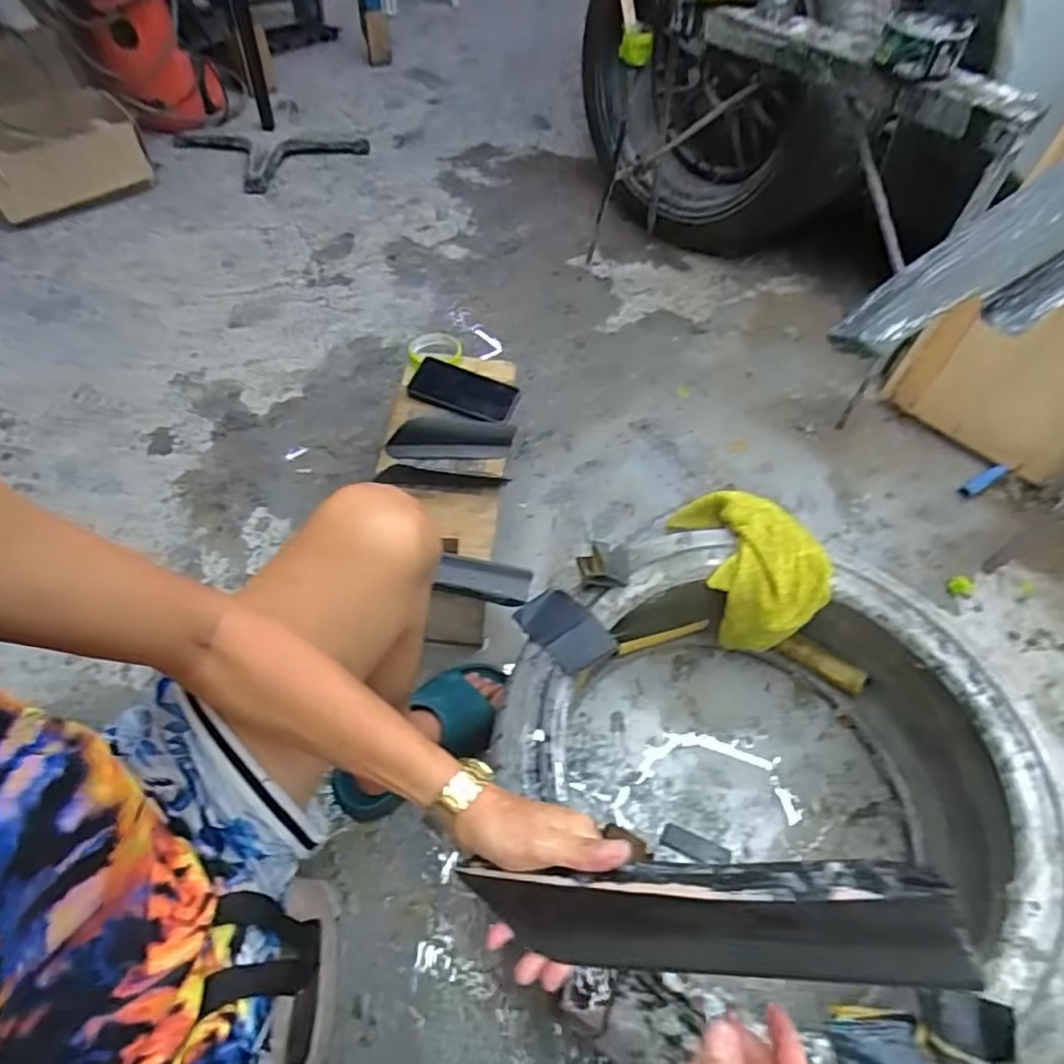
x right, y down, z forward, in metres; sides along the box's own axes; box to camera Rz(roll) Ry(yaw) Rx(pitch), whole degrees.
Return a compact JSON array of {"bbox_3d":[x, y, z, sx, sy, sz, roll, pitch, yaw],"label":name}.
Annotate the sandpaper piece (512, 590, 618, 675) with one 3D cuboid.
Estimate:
[{"bbox_3d":[0.037,0.111,0.730,0.071,0.014,0.105,-36,64,-25],"label":"sandpaper piece"}]

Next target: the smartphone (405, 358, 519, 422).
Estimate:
[{"bbox_3d":[-0.106,-0.220,0.999,0.164,0.013,0.082,20,59,7],"label":"smartphone"}]

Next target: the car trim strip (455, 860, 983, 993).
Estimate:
[{"bbox_3d":[0.085,0.219,0.368,0.274,0.027,0.052,-15,48,27],"label":"car trim strip"}]

